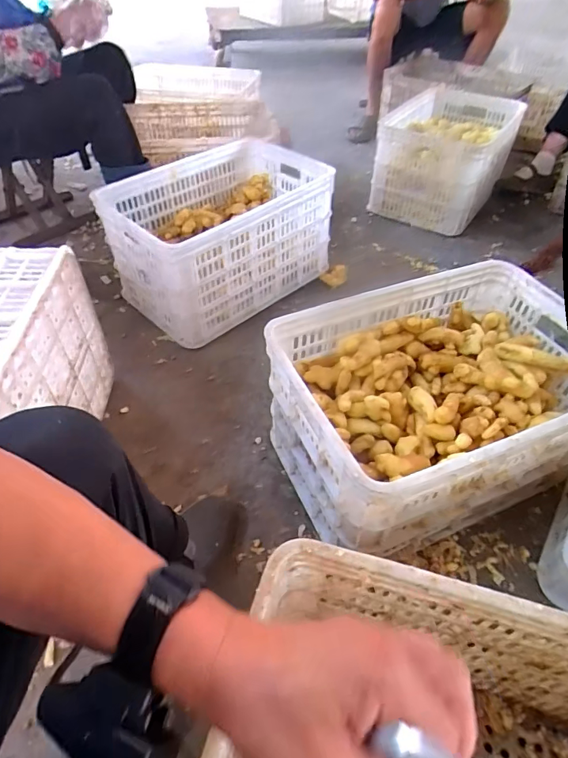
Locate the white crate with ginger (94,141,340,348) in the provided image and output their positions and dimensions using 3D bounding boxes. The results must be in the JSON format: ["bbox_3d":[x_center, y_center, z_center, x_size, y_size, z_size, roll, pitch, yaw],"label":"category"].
[{"bbox_3d":[-0.158,-0.388,1.207,0.369,0.285,0.546,37,57,28],"label":"white crate with ginger"}]

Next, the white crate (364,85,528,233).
[{"bbox_3d":[0.553,-0.772,1.572,0.388,0.268,0.504,22,51,18],"label":"white crate"}]

